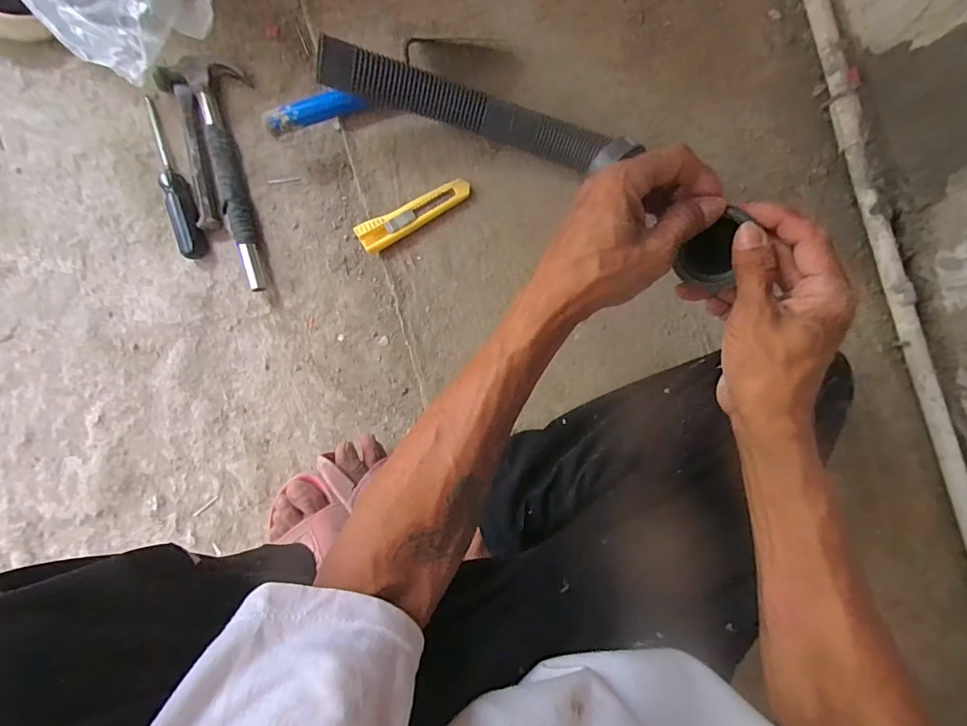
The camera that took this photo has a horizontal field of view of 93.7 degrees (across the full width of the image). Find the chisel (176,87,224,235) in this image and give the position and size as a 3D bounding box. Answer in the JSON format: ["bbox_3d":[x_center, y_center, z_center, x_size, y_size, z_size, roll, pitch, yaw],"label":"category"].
[{"bbox_3d":[-0.346,-0.246,0.548,0.022,0.011,0.171,-12,90,-3],"label":"chisel"}]

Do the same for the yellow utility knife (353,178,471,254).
[{"bbox_3d":[-0.078,-0.170,0.520,0.138,0.024,0.033,-28,91,-3],"label":"yellow utility knife"}]

